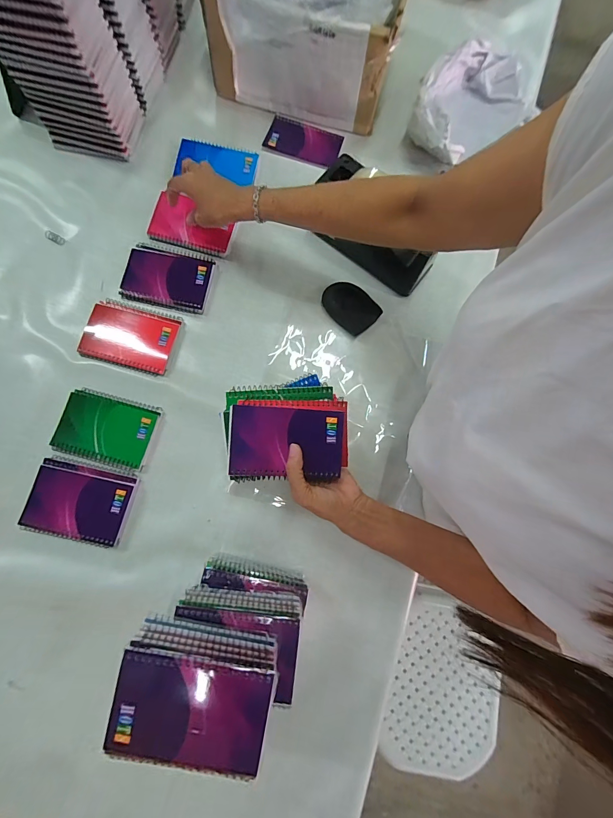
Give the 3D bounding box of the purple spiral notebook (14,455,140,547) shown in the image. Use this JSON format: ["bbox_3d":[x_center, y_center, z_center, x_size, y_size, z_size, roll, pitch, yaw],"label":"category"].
[{"bbox_3d":[-0.310,0.125,0.459,0.136,0.019,0.100,14,79,-1],"label":"purple spiral notebook"}]

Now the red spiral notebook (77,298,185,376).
[{"bbox_3d":[-0.266,-0.112,0.507,0.136,0.012,0.097,15,79,-1],"label":"red spiral notebook"}]

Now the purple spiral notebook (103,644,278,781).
[{"bbox_3d":[-0.098,0.260,0.284,0.131,0.008,0.086,10,90,-1],"label":"purple spiral notebook"}]

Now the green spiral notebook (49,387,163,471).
[{"bbox_3d":[-0.287,0.026,0.478,0.135,0.010,0.094,14,79,-1],"label":"green spiral notebook"}]

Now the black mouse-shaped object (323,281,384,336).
[{"bbox_3d":[0.069,-0.159,0.521,0.065,0.027,0.082,-42,84,-9],"label":"black mouse-shaped object"}]

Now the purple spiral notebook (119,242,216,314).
[{"bbox_3d":[-0.219,-0.208,0.524,0.137,0.012,0.095,12,79,-1],"label":"purple spiral notebook"}]

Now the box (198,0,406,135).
[{"bbox_3d":[-0.003,-0.639,0.540,0.287,0.189,0.297,8,80,-1],"label":"box"}]

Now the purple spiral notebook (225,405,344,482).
[{"bbox_3d":[-0.022,0.041,0.391,0.131,0.007,0.083,3,93,-10],"label":"purple spiral notebook"}]

